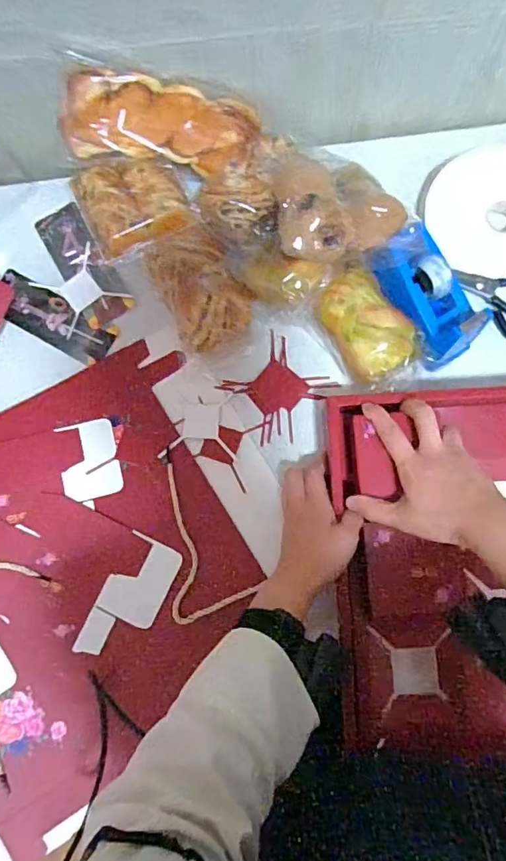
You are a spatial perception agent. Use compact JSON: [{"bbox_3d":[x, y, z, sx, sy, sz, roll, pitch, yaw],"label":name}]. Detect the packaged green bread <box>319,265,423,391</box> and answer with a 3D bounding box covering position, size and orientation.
[{"bbox_3d":[0.121,-0.102,0.546,0.077,0.060,0.128,-35,80,-4],"label":"packaged green bread"}]

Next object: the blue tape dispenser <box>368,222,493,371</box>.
[{"bbox_3d":[0.180,-0.135,0.519,0.063,0.054,0.143,-36,99,-8],"label":"blue tape dispenser"}]

